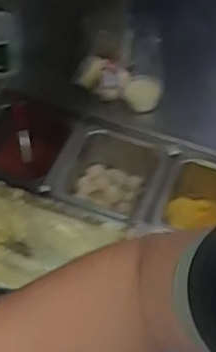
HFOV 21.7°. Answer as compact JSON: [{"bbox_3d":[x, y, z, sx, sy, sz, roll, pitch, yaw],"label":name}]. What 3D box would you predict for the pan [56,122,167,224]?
[{"bbox_3d":[0.002,0.020,0.965,0.159,0.103,0.180,22,53,12],"label":"pan"}]

